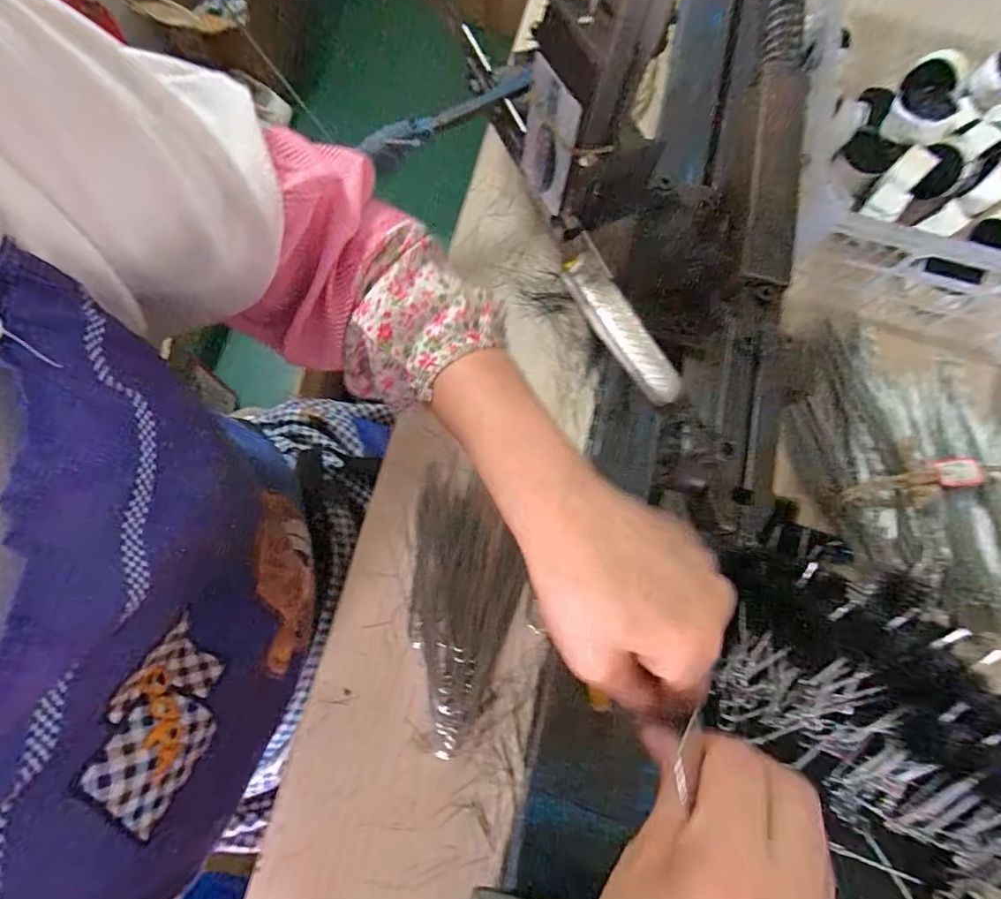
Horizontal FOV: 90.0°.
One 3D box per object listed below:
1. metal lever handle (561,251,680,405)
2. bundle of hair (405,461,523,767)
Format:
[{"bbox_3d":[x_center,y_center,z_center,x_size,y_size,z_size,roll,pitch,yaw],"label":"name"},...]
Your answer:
[{"bbox_3d":[0.059,-0.056,0.239,0.017,0.011,0.081,-43,105,-8],"label":"metal lever handle"},{"bbox_3d":[-0.027,0.116,0.377,0.080,0.017,0.192,3,75,-5],"label":"bundle of hair"}]

